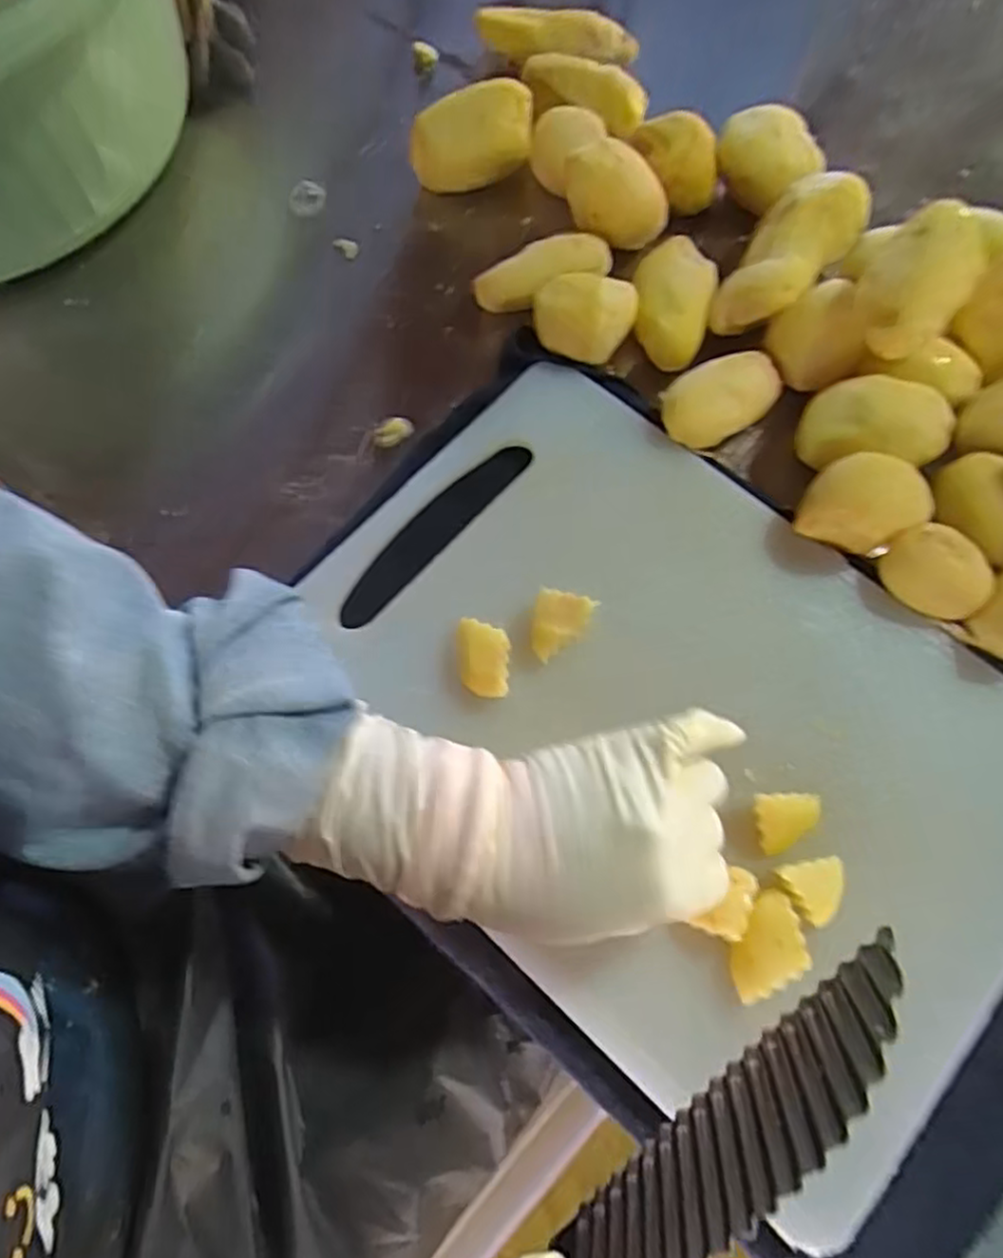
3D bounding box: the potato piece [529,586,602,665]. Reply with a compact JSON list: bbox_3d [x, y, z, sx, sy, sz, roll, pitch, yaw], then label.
[{"bbox_3d":[0.031,0.000,0.375,0.029,0.029,0.032,13,71,5],"label":"potato piece"}]

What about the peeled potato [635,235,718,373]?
[{"bbox_3d":[0.108,-0.209,0.451,0.048,0.042,0.067,13,71,6],"label":"peeled potato"}]

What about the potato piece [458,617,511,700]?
[{"bbox_3d":[-0.009,0.016,0.375,0.026,0.020,0.039,-1,70,1],"label":"potato piece"}]

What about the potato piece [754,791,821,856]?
[{"bbox_3d":[0.139,0.093,0.342,0.032,0.018,0.026,-5,70,-1],"label":"potato piece"}]

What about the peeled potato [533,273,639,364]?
[{"bbox_3d":[0.050,-0.195,0.438,0.060,0.031,0.044,23,72,9],"label":"peeled potato"}]

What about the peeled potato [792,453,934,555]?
[{"bbox_3d":[0.195,-0.066,0.382,0.054,0.042,0.046,41,76,14],"label":"peeled potato"}]

